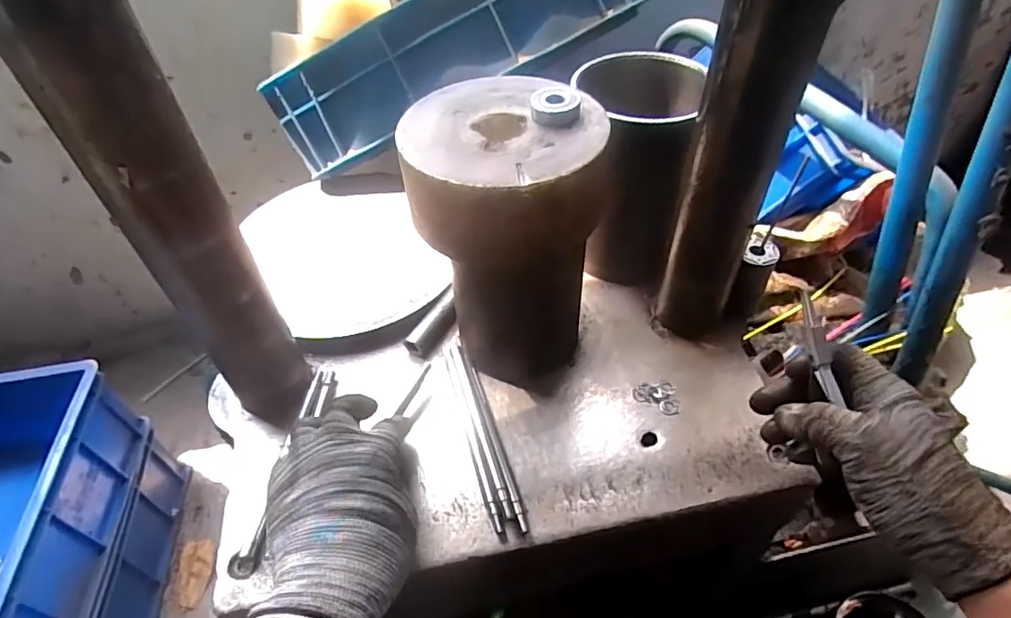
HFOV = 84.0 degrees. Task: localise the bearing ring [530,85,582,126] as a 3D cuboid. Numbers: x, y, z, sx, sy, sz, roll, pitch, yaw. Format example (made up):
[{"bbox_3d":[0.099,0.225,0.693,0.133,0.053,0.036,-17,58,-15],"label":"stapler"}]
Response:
[{"bbox_3d":[0.035,-0.143,0.393,0.035,0.014,0.035,-1,47,2],"label":"bearing ring"}]

